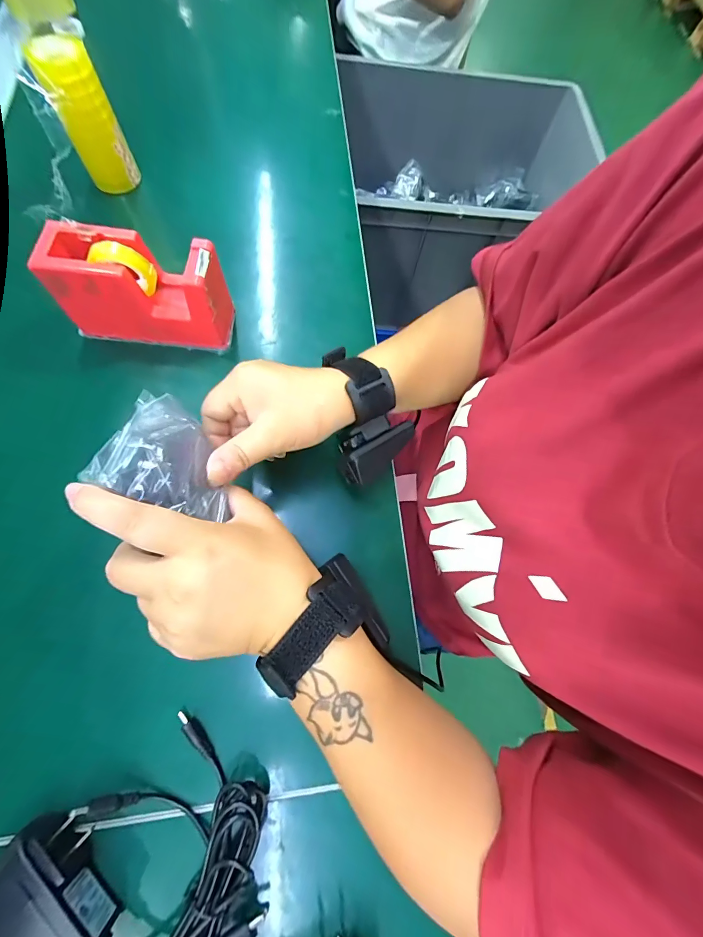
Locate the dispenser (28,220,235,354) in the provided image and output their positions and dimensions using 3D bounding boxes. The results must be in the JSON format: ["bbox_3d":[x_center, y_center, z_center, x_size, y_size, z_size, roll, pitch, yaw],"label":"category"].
[{"bbox_3d":[-0.171,-0.147,0.305,0.134,0.088,0.055,4,71,0],"label":"dispenser"}]

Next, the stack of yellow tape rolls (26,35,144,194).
[{"bbox_3d":[-0.254,-0.336,0.353,0.050,0.104,0.050,-27,74,-10],"label":"stack of yellow tape rolls"}]

